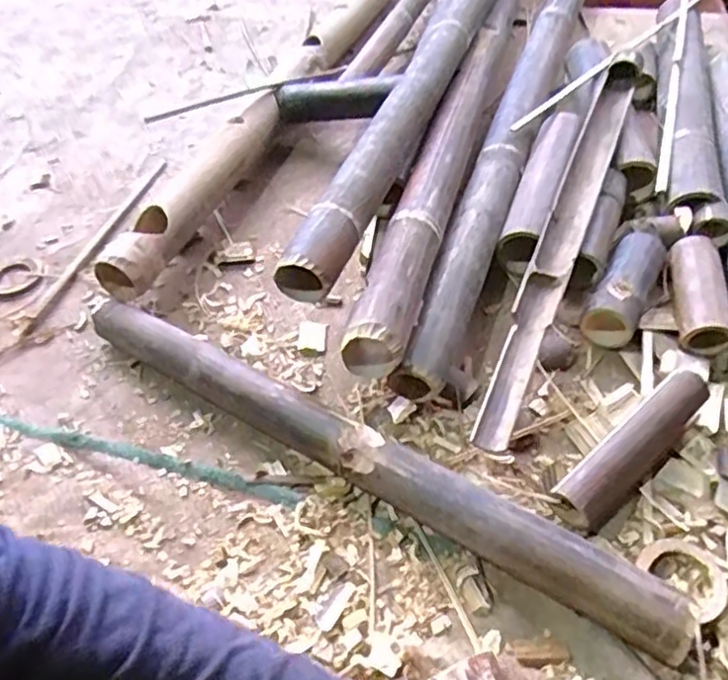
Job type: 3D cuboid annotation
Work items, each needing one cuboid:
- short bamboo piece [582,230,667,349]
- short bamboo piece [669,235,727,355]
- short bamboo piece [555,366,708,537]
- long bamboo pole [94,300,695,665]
[{"bbox_3d":[0.308,-0.065,0.777,0.058,0.049,0.154,23,55,20],"label":"short bamboo piece"},{"bbox_3d":[0.390,-0.054,0.773,0.058,0.048,0.150,7,51,8],"label":"short bamboo piece"},{"bbox_3d":[0.264,0.105,0.640,0.199,0.049,0.046,-34,57,-23],"label":"short bamboo piece"},{"bbox_3d":[-0.020,0.107,0.641,0.644,0.064,0.050,26,56,22],"label":"long bamboo pole"}]

